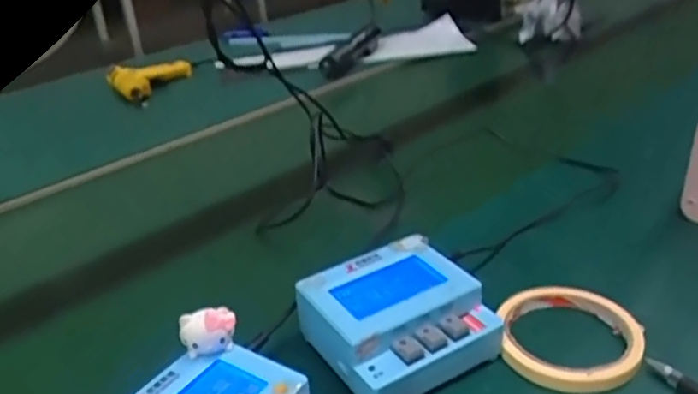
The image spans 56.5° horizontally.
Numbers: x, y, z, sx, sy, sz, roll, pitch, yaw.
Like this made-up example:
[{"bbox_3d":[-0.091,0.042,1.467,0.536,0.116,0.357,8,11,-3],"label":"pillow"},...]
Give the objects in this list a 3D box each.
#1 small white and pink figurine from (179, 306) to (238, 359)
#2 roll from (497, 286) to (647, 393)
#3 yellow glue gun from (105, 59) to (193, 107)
[{"bbox_3d":[-0.080,0.078,0.374,0.031,0.024,0.017,-10,29,-9],"label":"small white and pink figurine"},{"bbox_3d":[0.148,0.093,0.433,0.090,0.017,0.089,-4,28,2],"label":"roll"},{"bbox_3d":[-0.313,-0.190,1.040,0.132,0.036,0.124,-14,30,-17],"label":"yellow glue gun"}]

